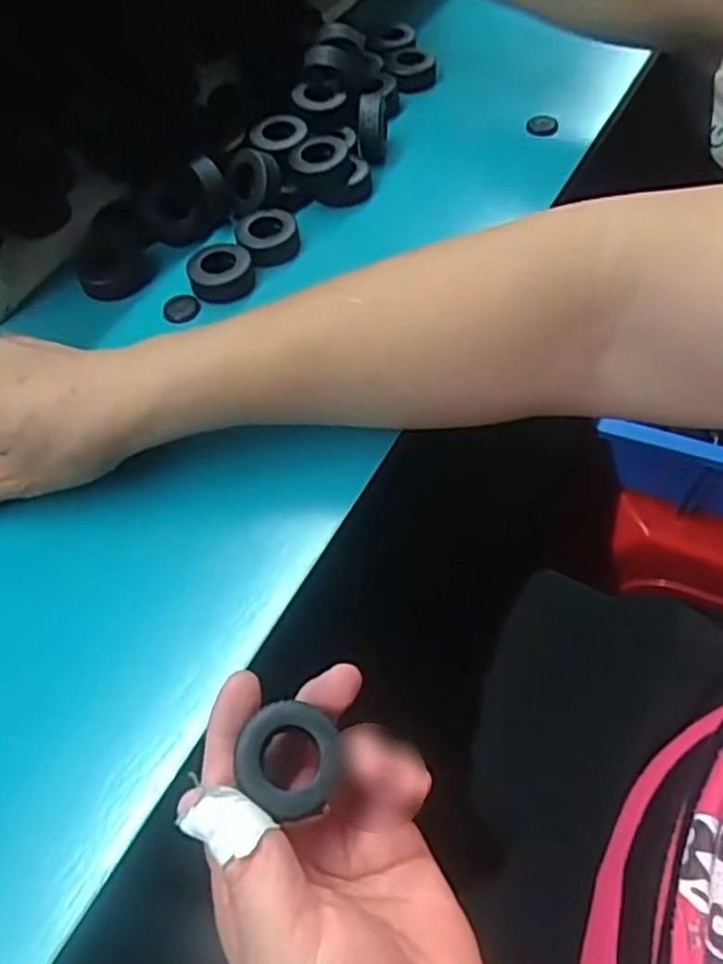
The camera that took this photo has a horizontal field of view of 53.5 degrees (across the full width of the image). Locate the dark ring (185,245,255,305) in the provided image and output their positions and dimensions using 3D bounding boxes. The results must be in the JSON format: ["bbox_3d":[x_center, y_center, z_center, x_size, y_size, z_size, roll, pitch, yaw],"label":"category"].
[{"bbox_3d":[-0.084,-0.126,0.426,0.038,0.017,0.039,-1,56,1],"label":"dark ring"}]

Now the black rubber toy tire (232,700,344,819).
[{"bbox_3d":[-0.024,0.094,0.245,0.031,0.008,0.032,21,59,15],"label":"black rubber toy tire"}]

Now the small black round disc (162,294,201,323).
[{"bbox_3d":[-0.105,-0.102,0.420,0.020,0.004,0.021,-1,56,1],"label":"small black round disc"}]

